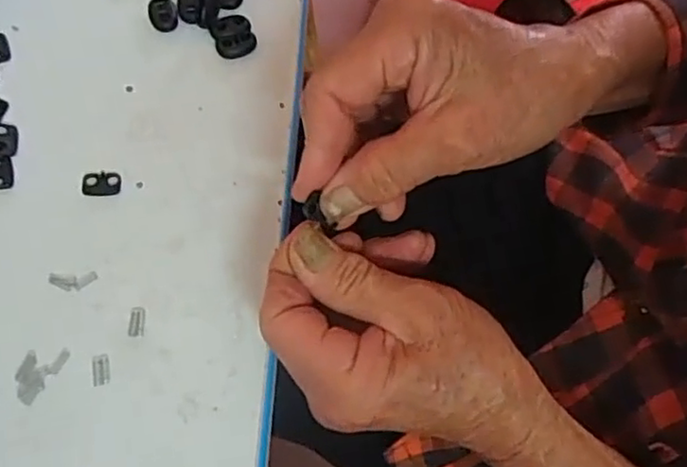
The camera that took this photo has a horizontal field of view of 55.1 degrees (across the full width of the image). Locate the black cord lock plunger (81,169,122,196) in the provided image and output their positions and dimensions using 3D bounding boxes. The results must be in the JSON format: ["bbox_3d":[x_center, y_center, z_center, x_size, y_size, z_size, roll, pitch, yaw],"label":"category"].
[{"bbox_3d":[-0.117,-0.025,0.320,0.018,0.004,0.013,-6,67,-5],"label":"black cord lock plunger"}]

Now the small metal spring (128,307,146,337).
[{"bbox_3d":[-0.092,0.039,0.293,0.007,0.004,0.013,1,67,-1],"label":"small metal spring"}]

